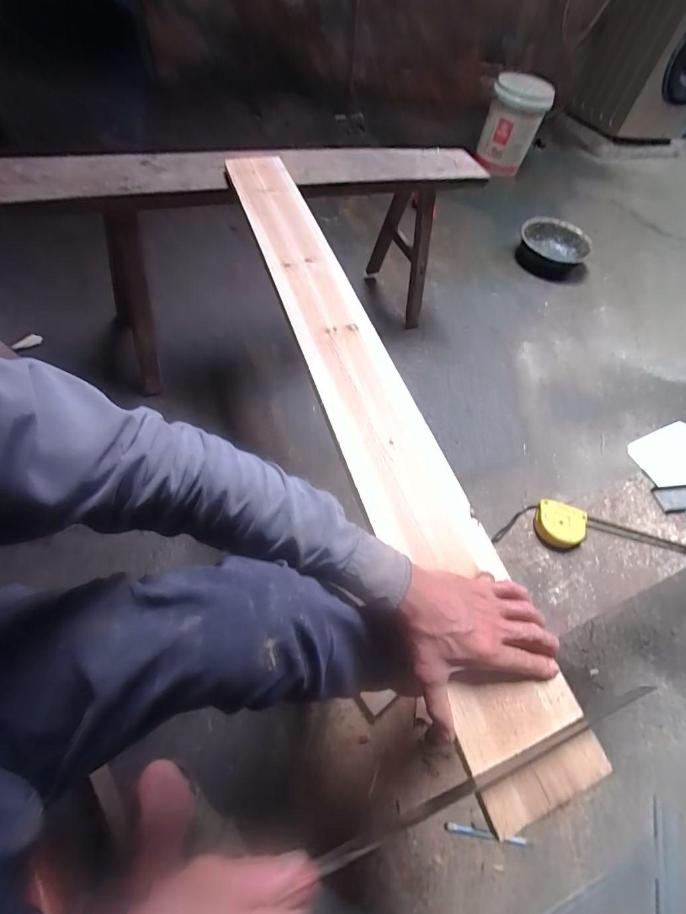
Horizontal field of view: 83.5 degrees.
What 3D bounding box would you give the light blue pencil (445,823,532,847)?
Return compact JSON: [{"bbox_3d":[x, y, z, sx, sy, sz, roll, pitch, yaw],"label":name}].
[{"bbox_3d":[0.262,0.672,0.682,0.162,0.013,0.013,10,55,3],"label":"light blue pencil"}]

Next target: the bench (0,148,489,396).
[{"bbox_3d":[-0.119,-0.589,1.107,1.160,0.507,0.345,-31,65,-25],"label":"bench"}]

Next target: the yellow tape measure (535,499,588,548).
[{"bbox_3d":[0.281,0.088,0.495,0.059,0.020,0.054,19,56,5],"label":"yellow tape measure"}]

